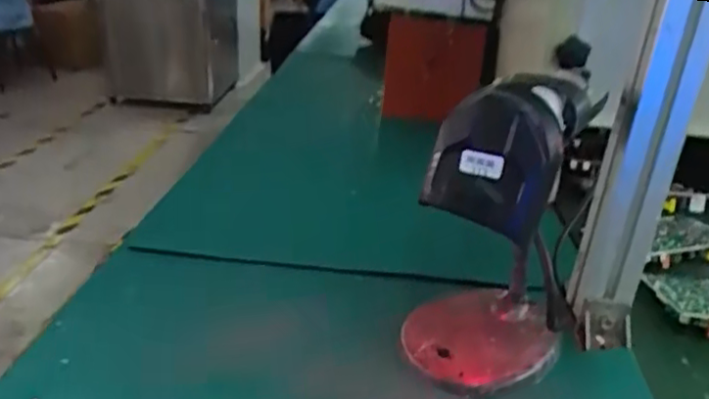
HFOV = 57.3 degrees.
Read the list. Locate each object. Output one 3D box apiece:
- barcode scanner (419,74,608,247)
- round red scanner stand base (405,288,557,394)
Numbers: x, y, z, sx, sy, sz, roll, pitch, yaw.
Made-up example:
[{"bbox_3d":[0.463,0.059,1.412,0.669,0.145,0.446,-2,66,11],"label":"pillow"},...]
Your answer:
[{"bbox_3d":[0.111,-0.042,0.434,0.075,0.071,0.152,17,28,30],"label":"barcode scanner"},{"bbox_3d":[0.100,0.107,0.513,0.105,0.017,0.125,20,29,34],"label":"round red scanner stand base"}]

